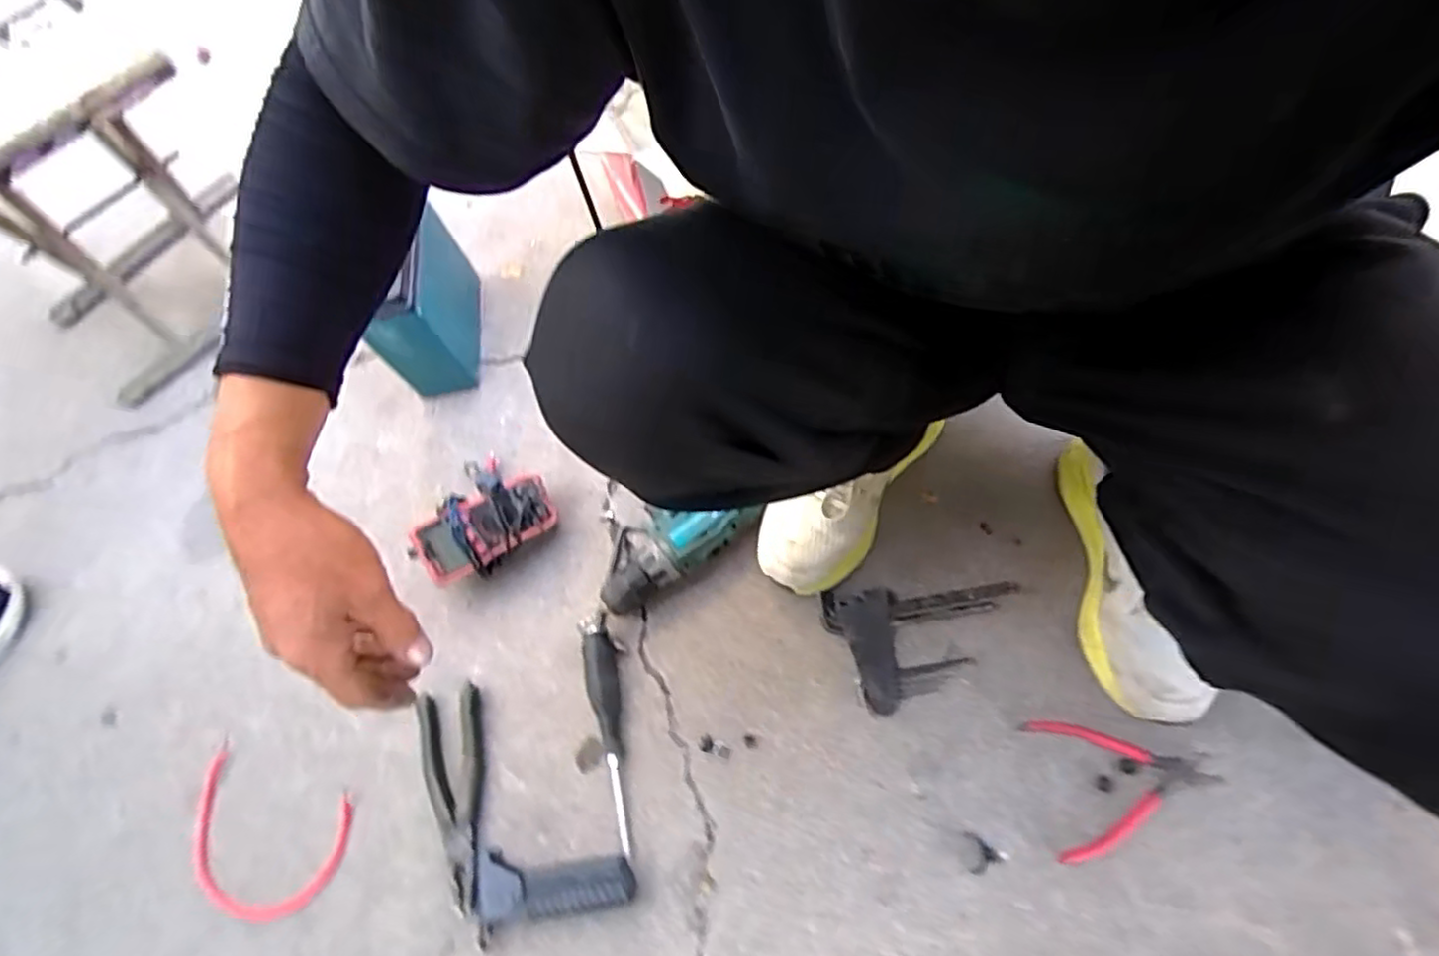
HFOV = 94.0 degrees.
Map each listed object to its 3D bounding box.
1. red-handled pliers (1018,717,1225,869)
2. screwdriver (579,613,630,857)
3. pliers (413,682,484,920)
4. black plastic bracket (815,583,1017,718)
[{"bbox_3d":[0.341,0.250,0.561,0.143,0.015,0.107,-11,63,3],"label":"red-handled pliers"},{"bbox_3d":[-0.105,0.228,0.618,0.028,0.026,0.205,-12,63,2],"label":"screwdriver"},{"bbox_3d":[-0.244,0.288,0.612,0.063,0.018,0.187,-14,63,1],"label":"pliers"},{"bbox_3d":[0.186,0.156,0.618,0.173,0.017,0.108,-4,64,6],"label":"black plastic bracket"}]

